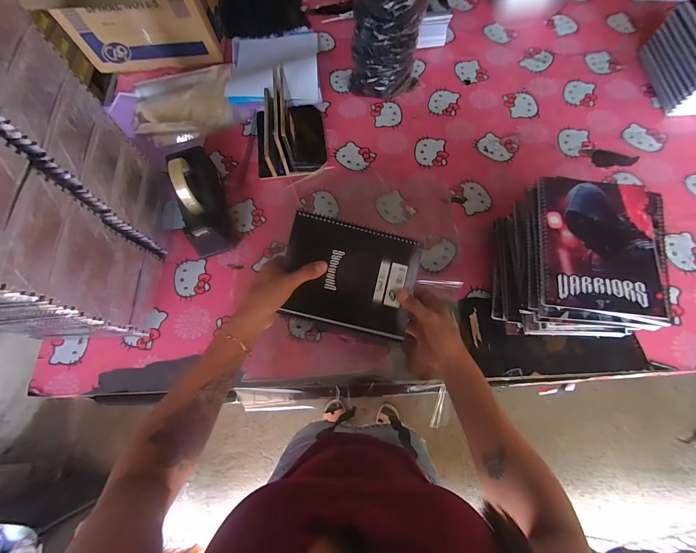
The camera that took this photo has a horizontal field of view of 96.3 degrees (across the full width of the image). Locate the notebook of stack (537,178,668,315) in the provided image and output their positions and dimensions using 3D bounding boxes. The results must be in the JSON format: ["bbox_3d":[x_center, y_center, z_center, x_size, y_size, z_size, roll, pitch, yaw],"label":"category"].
[{"bbox_3d":[0.346,-0.048,0.431,0.150,0.011,0.194,8,71,5],"label":"notebook of stack"}]

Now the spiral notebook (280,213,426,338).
[{"bbox_3d":[0.005,-0.009,0.467,0.195,0.008,0.141,15,83,-2],"label":"spiral notebook"}]

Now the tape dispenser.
[{"bbox_3d":[-0.293,-0.157,0.620,0.078,0.129,0.221,-18,70,-4],"label":"tape dispenser"}]

